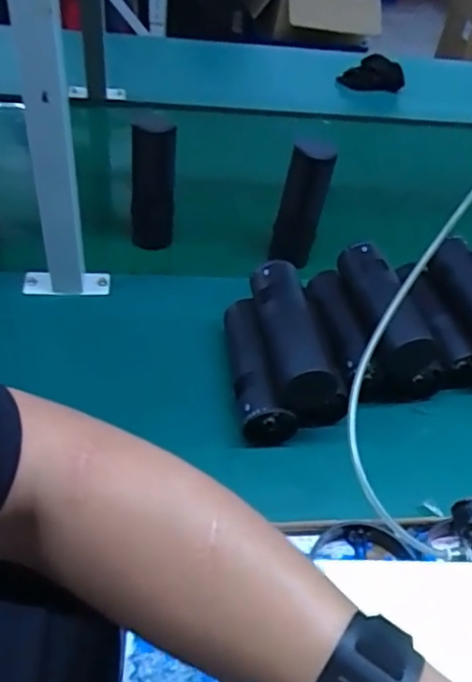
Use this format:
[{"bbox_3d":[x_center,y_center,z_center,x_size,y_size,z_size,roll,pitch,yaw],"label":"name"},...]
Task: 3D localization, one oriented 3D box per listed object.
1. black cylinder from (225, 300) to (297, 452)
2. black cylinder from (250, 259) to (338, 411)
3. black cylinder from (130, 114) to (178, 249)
[{"bbox_3d":[0.020,0.024,0.644,0.057,0.057,0.160,-3,46,-11],"label":"black cylinder"},{"bbox_3d":[0.056,-0.013,0.617,0.063,0.046,0.155,-2,46,-10],"label":"black cylinder"},{"bbox_3d":[-0.103,-0.192,0.764,0.050,0.181,0.042,-3,46,-11],"label":"black cylinder"}]

